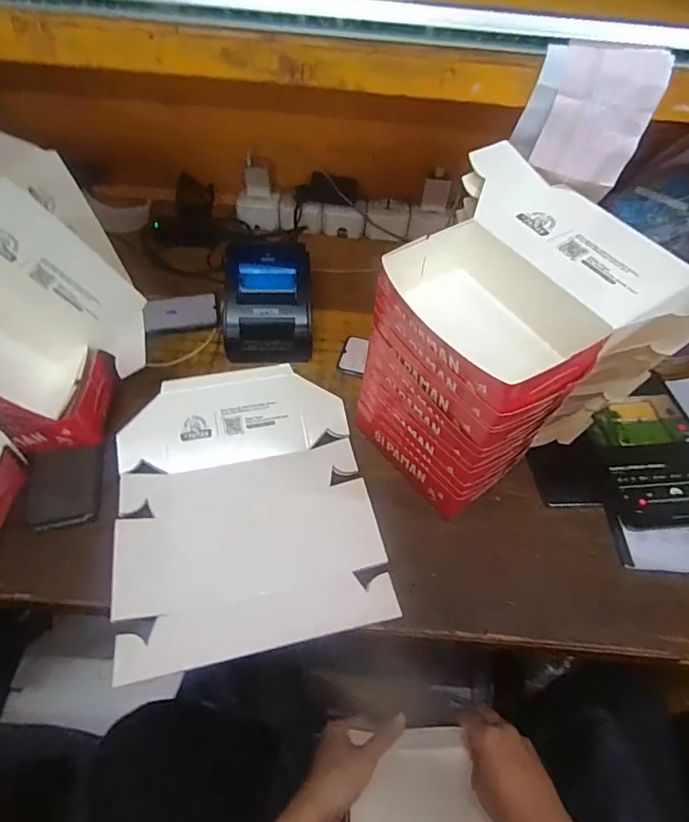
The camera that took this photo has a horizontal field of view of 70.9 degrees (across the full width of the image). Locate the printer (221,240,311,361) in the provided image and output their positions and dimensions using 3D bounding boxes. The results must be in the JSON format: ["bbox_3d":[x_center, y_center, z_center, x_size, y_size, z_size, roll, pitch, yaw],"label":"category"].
[{"bbox_3d":[-0.113,-0.160,0.722,0.125,0.106,0.164,-2,52,-5],"label":"printer"}]

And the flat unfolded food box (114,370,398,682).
[{"bbox_3d":[-0.115,0.097,0.573,0.283,0.044,0.341,-9,53,-10],"label":"flat unfolded food box"}]

